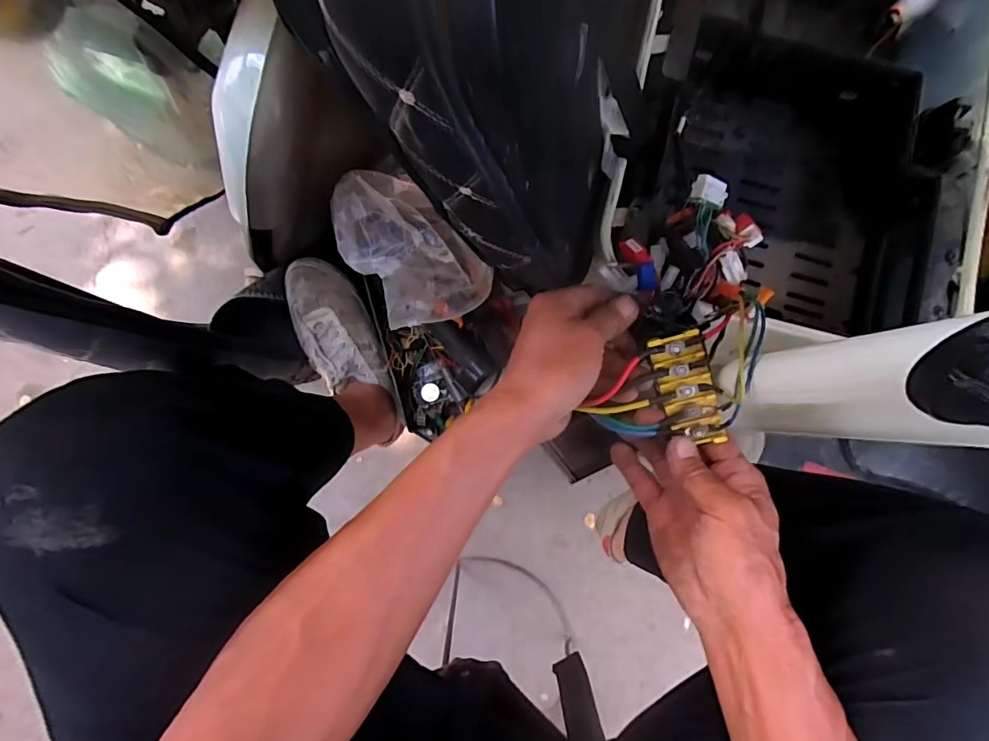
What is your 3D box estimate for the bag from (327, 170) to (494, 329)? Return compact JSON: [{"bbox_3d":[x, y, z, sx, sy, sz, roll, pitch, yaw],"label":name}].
[{"bbox_3d":[-0.096,-0.137,0.565,0.135,0.111,0.163,-33,87,-5],"label":"bag"}]

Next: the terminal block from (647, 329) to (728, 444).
[{"bbox_3d":[0.140,0.011,0.366,0.038,0.014,0.078,-17,98,18],"label":"terminal block"}]

